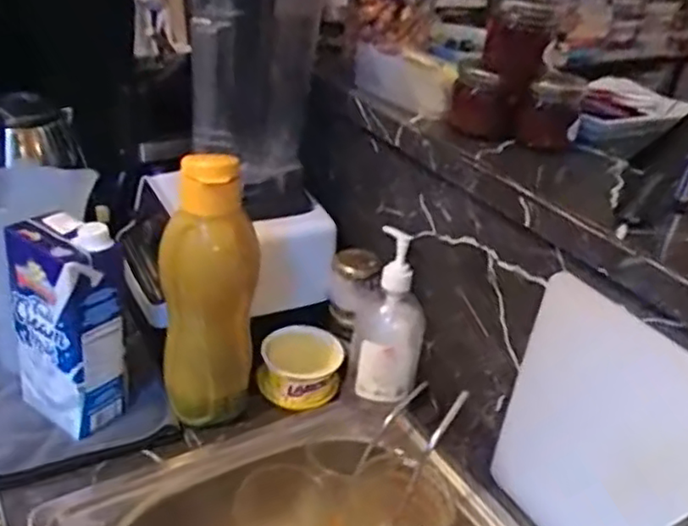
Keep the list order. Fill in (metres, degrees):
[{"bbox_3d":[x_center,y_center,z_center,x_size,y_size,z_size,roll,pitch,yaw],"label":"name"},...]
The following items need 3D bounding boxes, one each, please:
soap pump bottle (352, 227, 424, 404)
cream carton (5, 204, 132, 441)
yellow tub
[{"bbox_3d":[0.051,0.058,0.709,0.072,0.165,0.083,7,32,2],"label":"soap pump bottle"},{"bbox_3d":[-0.251,0.057,0.620,0.081,0.190,0.070,26,35,29],"label":"cream carton"},{"bbox_3d":[-0.048,0.113,0.740,0.085,0.052,0.076,4,30,-5],"label":"yellow tub"}]

